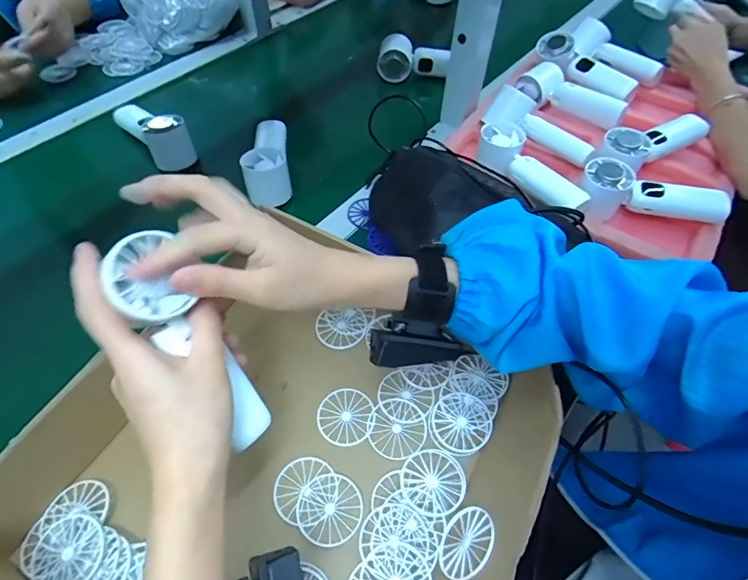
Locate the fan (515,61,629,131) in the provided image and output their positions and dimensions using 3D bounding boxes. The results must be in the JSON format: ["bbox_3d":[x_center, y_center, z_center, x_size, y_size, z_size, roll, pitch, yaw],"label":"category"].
[{"bbox_3d":[0.278,-0.274,0.628,0.150,0.044,0.051,30,60,19],"label":"fan"}]

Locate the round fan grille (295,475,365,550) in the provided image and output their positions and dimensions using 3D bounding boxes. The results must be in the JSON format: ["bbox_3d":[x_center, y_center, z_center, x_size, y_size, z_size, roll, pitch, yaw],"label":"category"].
[{"bbox_3d":[-0.035,0.173,0.351,0.050,0.004,0.050,0,55,-1],"label":"round fan grille"}]

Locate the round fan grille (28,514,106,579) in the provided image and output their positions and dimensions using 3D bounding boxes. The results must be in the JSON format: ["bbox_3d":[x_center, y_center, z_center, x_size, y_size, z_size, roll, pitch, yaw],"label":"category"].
[{"bbox_3d":[-0.225,0.192,0.322,0.053,0.004,0.049,0,55,-1],"label":"round fan grille"}]

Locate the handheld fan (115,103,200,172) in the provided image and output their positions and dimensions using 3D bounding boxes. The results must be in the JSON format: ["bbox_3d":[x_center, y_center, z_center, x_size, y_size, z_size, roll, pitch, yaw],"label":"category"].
[{"bbox_3d":[-0.306,-0.222,0.603,0.138,0.057,0.051,38,63,23],"label":"handheld fan"}]

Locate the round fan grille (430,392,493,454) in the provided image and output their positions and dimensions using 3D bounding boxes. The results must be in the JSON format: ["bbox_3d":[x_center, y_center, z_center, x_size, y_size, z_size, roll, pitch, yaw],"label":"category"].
[{"bbox_3d":[0.076,0.115,0.385,0.050,0.006,0.049,0,55,-1],"label":"round fan grille"}]

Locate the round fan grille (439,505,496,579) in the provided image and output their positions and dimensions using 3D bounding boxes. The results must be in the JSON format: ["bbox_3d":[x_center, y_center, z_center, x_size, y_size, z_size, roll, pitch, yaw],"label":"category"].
[{"bbox_3d":[0.067,0.183,0.321,0.004,0.046,0.050,44,70,-16],"label":"round fan grille"}]

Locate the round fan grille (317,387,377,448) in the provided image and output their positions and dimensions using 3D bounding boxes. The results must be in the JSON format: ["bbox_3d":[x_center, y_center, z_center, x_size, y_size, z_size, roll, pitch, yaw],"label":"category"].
[{"bbox_3d":[-0.025,0.113,0.395,0.048,0.005,0.049,0,55,-1],"label":"round fan grille"}]

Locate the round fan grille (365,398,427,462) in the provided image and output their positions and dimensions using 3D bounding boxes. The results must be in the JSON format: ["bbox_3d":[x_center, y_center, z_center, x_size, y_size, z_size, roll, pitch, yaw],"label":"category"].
[{"bbox_3d":[0.020,0.120,0.385,0.050,0.004,0.049,0,55,-1],"label":"round fan grille"}]

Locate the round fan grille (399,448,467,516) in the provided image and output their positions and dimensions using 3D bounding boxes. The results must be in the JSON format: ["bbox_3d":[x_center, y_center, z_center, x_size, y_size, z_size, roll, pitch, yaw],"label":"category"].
[{"bbox_3d":[0.048,0.156,0.360,0.050,0.005,0.049,0,55,-1],"label":"round fan grille"}]

